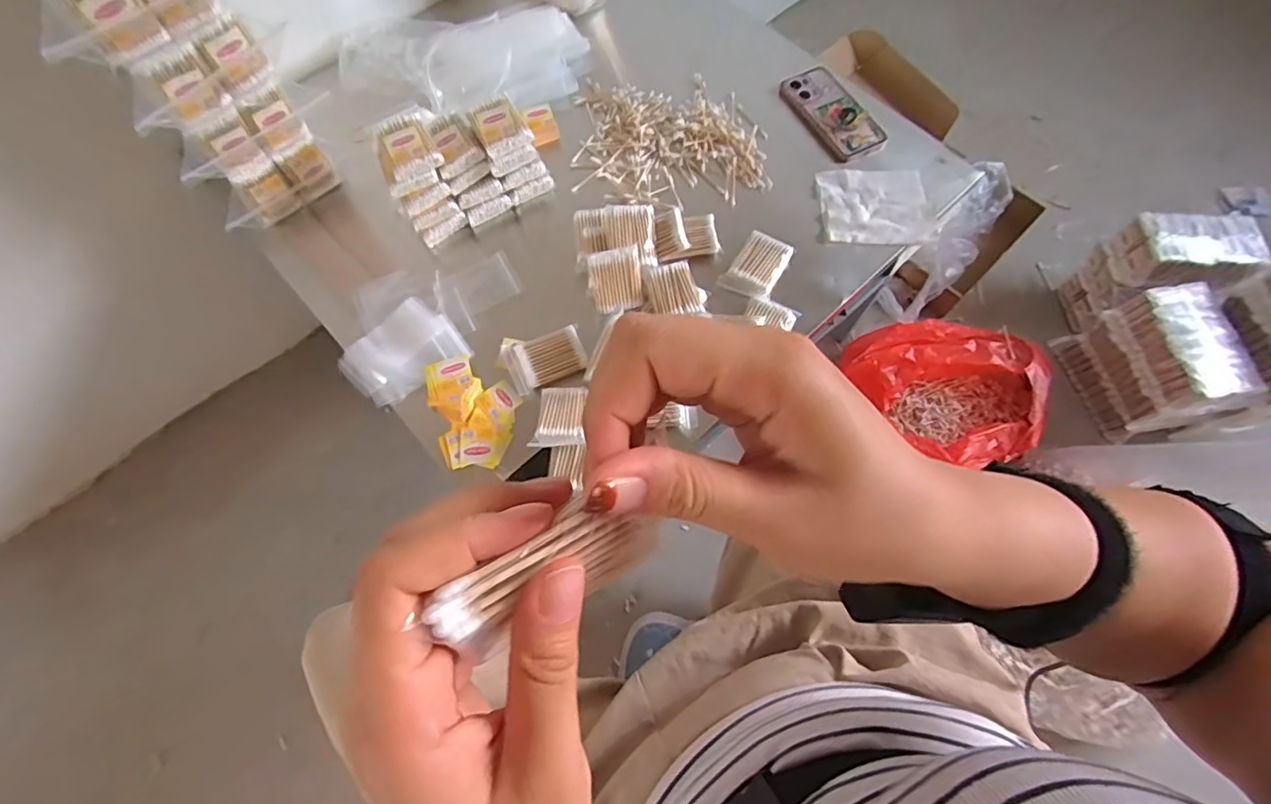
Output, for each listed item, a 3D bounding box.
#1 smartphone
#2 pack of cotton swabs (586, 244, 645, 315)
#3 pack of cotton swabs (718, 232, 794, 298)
[{"bbox_3d":[0.278,-0.410,0.814,0.086,0.021,0.171,-22,70,-9],"label":"smartphone"},{"bbox_3d":[-0.023,-0.142,0.678,0.061,0.072,0.013,-8,30,5],"label":"pack of cotton swabs"},{"bbox_3d":[0.151,-0.169,0.718,0.060,0.019,0.089,33,72,13],"label":"pack of cotton swabs"}]

